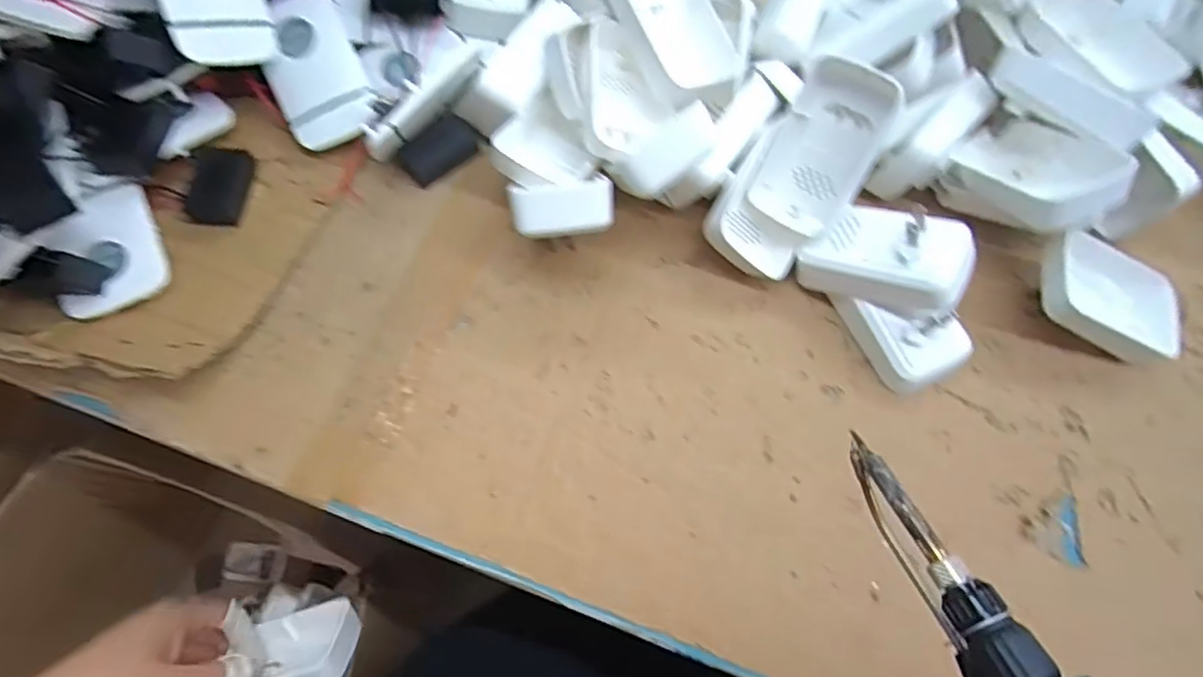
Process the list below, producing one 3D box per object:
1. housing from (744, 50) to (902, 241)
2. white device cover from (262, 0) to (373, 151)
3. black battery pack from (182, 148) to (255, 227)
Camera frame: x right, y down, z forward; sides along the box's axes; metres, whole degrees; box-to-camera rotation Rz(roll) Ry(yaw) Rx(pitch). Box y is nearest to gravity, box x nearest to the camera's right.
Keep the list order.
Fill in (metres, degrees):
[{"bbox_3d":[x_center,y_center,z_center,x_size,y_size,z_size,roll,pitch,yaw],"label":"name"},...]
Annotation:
[{"bbox_3d":[0.133,-0.114,0.381,0.060,0.020,0.100,39,114,27],"label":"housing"},{"bbox_3d":[-0.190,-0.177,0.413,0.059,0.016,0.097,-21,95,-3],"label":"white device cover"},{"bbox_3d":[-0.243,-0.097,0.401,0.034,0.009,0.054,13,71,-18],"label":"black battery pack"}]

